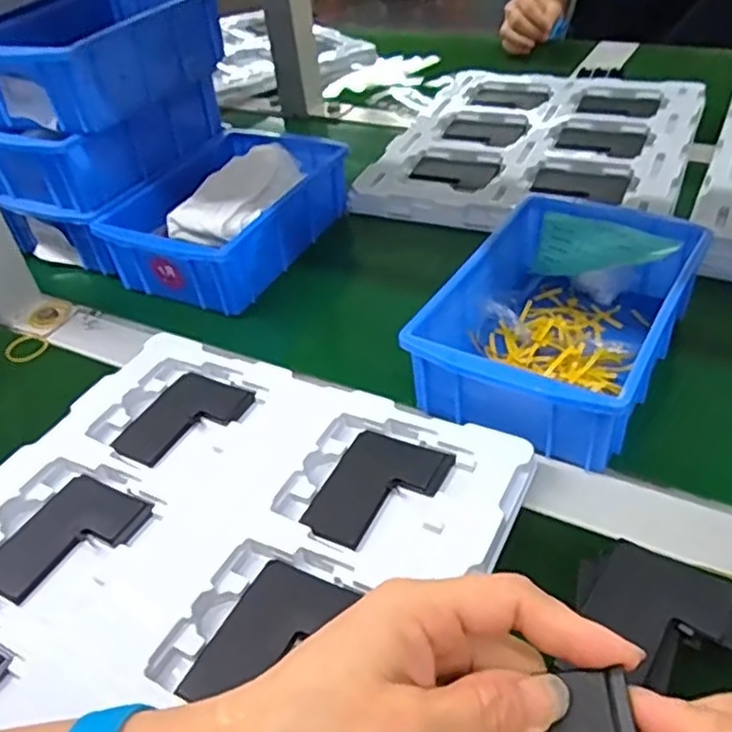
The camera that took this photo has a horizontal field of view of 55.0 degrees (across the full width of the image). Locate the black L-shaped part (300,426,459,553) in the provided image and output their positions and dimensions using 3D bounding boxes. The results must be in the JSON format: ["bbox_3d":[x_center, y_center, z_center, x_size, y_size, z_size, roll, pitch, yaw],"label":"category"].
[{"bbox_3d":[0.007,0.069,0.392,0.059,0.004,0.079,18,47,25],"label":"black L-shaped part"}]

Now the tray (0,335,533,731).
[{"bbox_3d":[-0.100,0.111,0.349,0.276,0.022,0.317,15,46,23],"label":"tray"}]

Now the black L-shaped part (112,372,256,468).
[{"bbox_3d":[-0.118,0.036,0.451,0.063,0.005,0.079,18,47,25],"label":"black L-shaped part"}]

